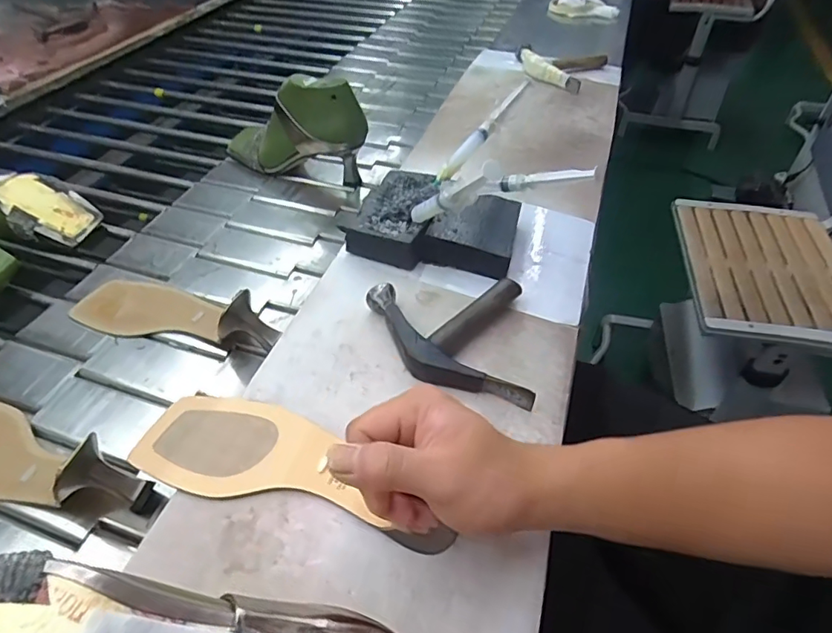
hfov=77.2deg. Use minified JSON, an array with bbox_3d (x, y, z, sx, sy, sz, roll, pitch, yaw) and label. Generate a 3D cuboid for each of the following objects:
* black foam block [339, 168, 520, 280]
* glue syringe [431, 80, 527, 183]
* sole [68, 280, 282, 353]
[{"bbox_3d":[0.025,-0.098,0.550,0.160,0.038,0.120,14,47,11],"label":"black foam block"},{"bbox_3d":[0.074,-0.206,0.584,0.017,0.018,0.157,37,83,31],"label":"glue syringe"},{"bbox_3d":[-0.246,-0.014,0.535,0.239,0.052,0.079,11,47,12],"label":"sole"}]

